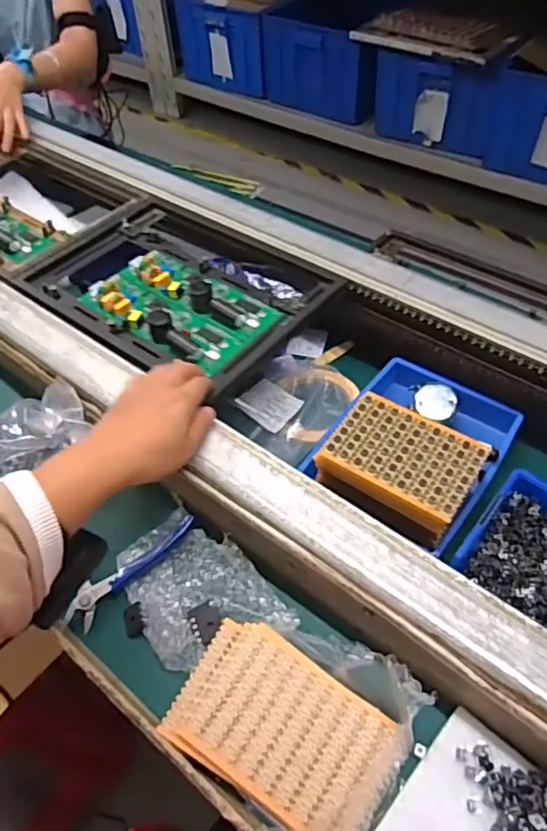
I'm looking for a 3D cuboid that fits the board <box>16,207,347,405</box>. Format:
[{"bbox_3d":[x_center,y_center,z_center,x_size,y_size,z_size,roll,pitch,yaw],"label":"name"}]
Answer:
[{"bbox_3d":[-0.103,-0.146,0.636,0.302,0.048,0.223,31,59,24],"label":"board"}]

